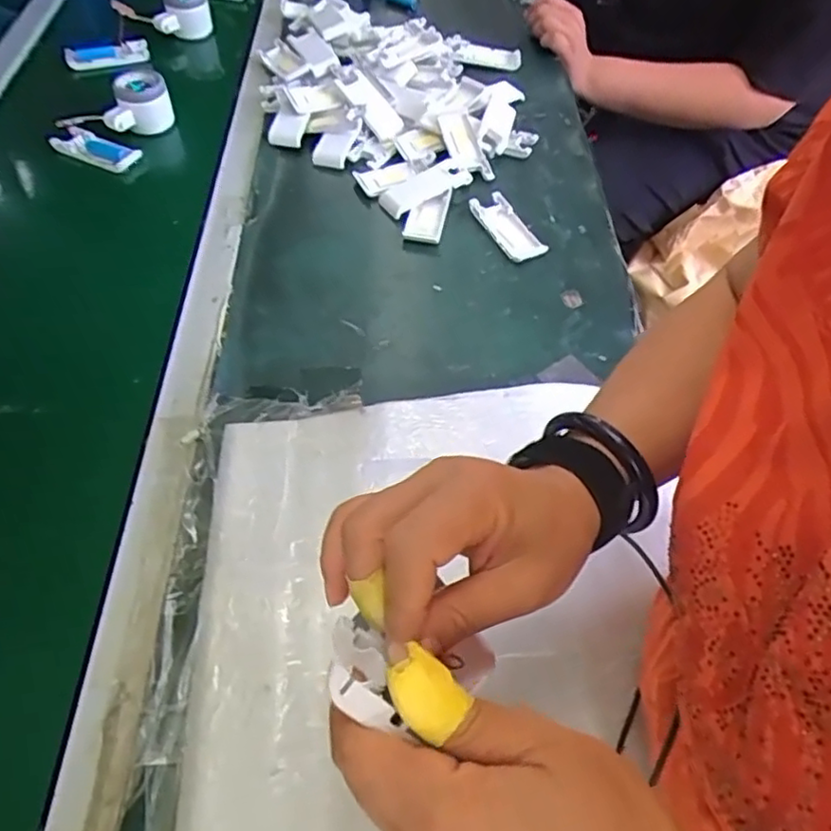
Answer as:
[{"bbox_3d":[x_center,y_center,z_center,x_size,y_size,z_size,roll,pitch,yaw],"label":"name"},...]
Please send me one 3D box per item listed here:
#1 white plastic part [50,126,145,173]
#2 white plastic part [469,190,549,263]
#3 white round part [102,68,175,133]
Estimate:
[{"bbox_3d":[-0.369,-0.308,0.752,0.105,0.019,0.032,20,56,12],"label":"white plastic part"},{"bbox_3d":[0.100,-0.210,0.713,0.044,0.010,0.104,-20,58,-17],"label":"white plastic part"},{"bbox_3d":[-0.330,-0.367,0.777,0.049,0.061,0.076,15,55,8],"label":"white round part"}]

